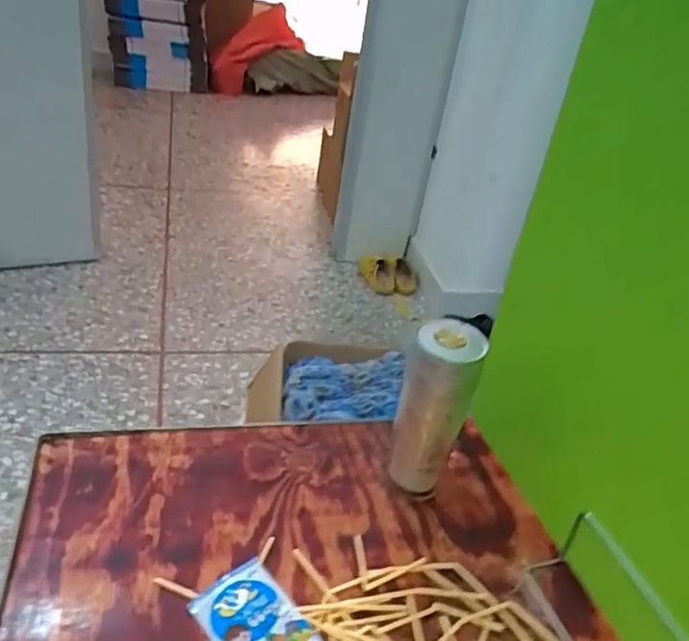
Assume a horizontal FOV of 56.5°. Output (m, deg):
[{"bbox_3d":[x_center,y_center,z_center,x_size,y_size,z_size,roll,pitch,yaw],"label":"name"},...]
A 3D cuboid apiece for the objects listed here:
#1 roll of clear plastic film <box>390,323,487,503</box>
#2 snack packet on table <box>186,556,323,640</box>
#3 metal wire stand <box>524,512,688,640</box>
[{"bbox_3d":[0.086,0.094,0.639,0.066,0.192,0.060,6,32,-4],"label":"roll of clear plastic film"},{"bbox_3d":[-0.072,0.247,0.518,0.068,0.017,0.104,-20,41,-37],"label":"snack packet on table"},{"bbox_3d":[0.215,0.245,0.543,0.056,0.073,0.156,-2,34,-17],"label":"metal wire stand"}]

